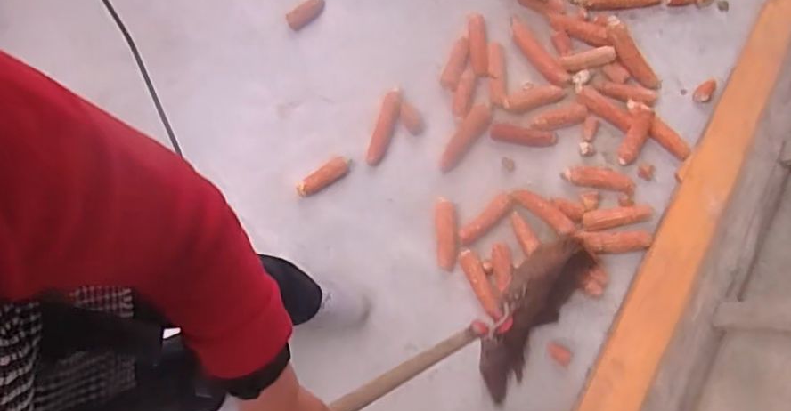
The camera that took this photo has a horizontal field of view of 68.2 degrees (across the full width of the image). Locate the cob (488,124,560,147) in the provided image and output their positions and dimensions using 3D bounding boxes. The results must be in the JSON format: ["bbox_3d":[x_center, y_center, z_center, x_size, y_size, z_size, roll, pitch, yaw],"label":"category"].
[{"bbox_3d":[0.262,-0.142,1.206,0.132,0.031,0.032,9,79,13],"label":"cob"}]

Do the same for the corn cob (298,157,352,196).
[{"bbox_3d":[-0.149,-0.062,1.209,0.126,0.040,0.042,-33,78,-3],"label":"corn cob"}]

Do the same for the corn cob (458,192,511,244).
[{"bbox_3d":[0.185,0.028,1.197,0.136,0.028,0.038,-41,79,-5],"label":"corn cob"}]

